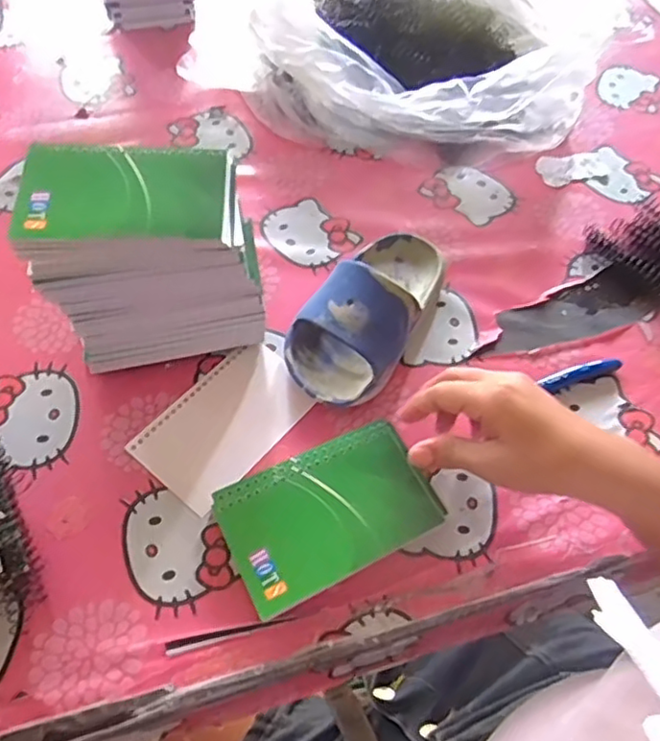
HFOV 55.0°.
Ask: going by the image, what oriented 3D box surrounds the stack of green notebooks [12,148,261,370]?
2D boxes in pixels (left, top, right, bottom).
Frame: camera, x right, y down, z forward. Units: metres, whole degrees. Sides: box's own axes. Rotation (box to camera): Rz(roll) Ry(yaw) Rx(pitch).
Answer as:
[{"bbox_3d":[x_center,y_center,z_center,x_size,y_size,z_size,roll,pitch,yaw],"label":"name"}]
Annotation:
[{"bbox_3d":[-0.130,-0.079,0.464,0.149,0.139,0.103,-10,60,-11],"label":"stack of green notebooks"}]

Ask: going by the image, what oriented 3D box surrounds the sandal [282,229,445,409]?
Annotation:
[{"bbox_3d":[0.036,-0.053,0.493,0.081,0.061,0.172,31,61,14],"label":"sandal"}]

